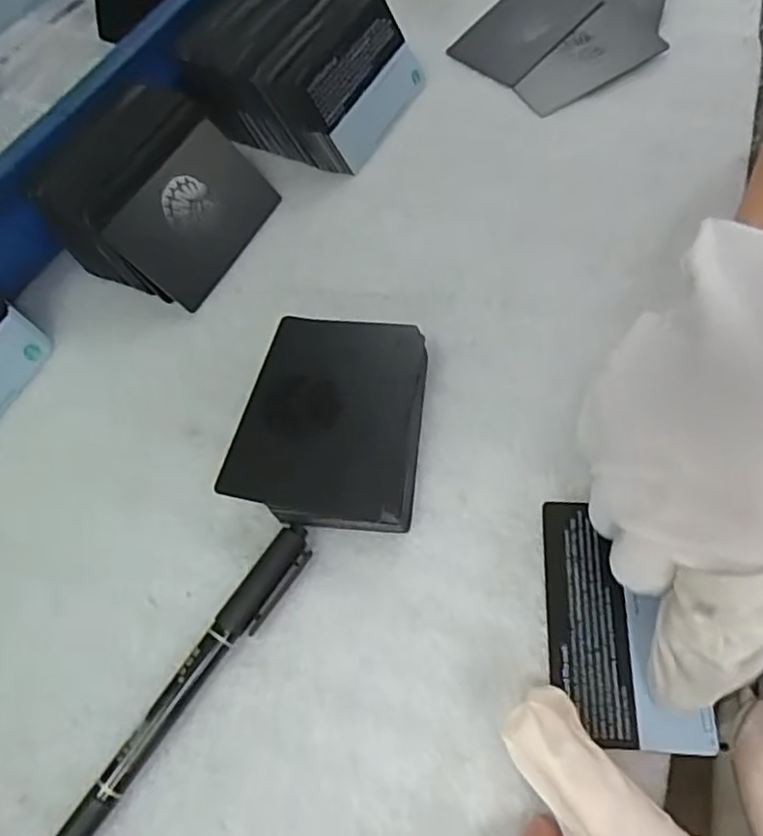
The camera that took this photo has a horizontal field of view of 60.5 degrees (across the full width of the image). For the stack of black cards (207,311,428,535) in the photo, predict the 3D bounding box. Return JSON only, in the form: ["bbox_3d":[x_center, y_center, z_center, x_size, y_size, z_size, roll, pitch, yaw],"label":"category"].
[{"bbox_3d":[-0.019,0.002,0.272,0.072,0.022,0.091,7,62,8],"label":"stack of black cards"}]

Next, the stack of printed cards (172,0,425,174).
[{"bbox_3d":[-0.042,-0.191,0.359,0.104,0.054,0.090,19,64,14],"label":"stack of printed cards"}]

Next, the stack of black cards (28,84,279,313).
[{"bbox_3d":[-0.107,-0.108,0.320,0.071,0.055,0.089,24,65,17],"label":"stack of black cards"}]

